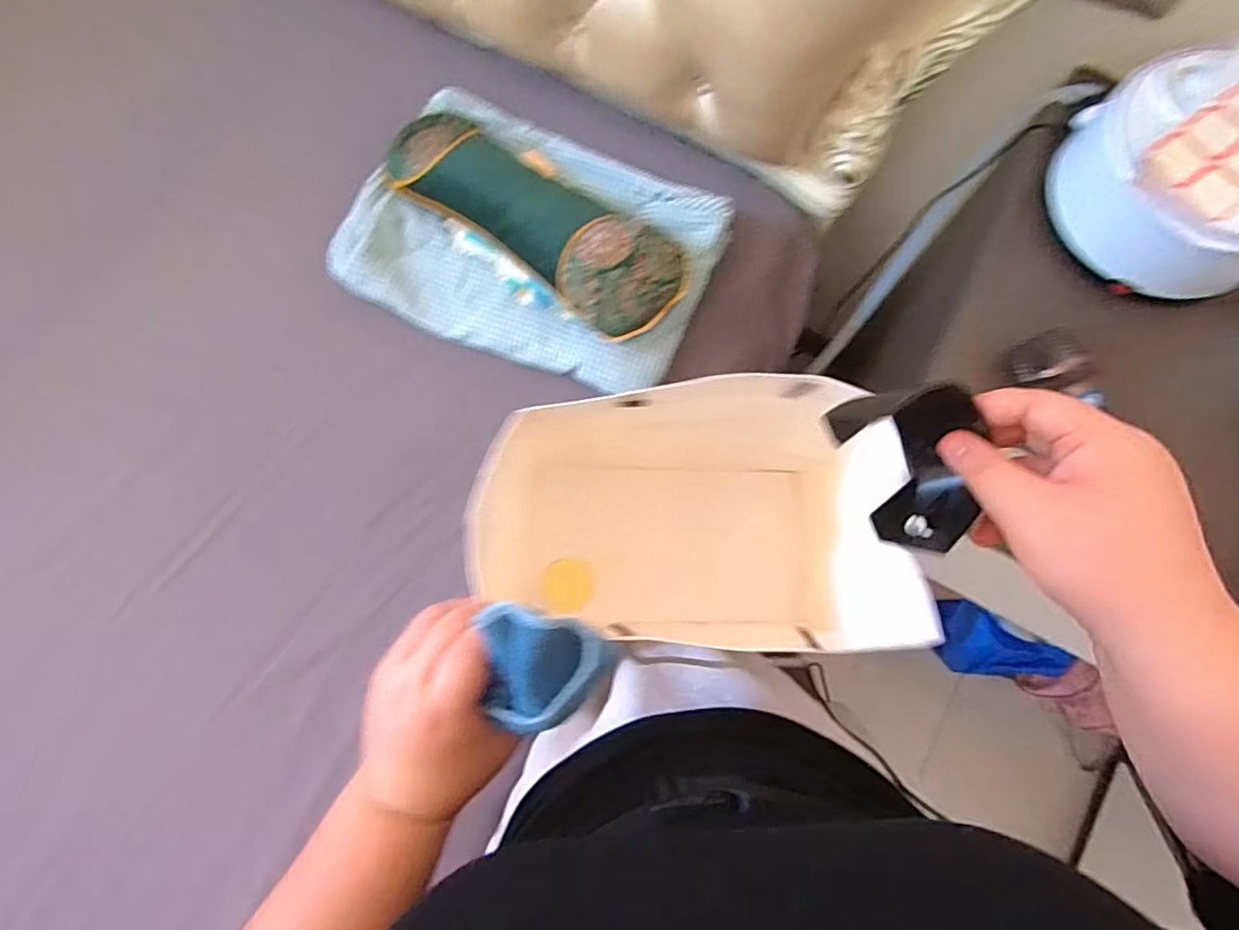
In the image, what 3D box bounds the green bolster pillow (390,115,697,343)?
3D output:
[{"bbox_3d":[-0.107,-0.312,0.732,0.422,0.075,0.142,38,80,10],"label":"green bolster pillow"}]

